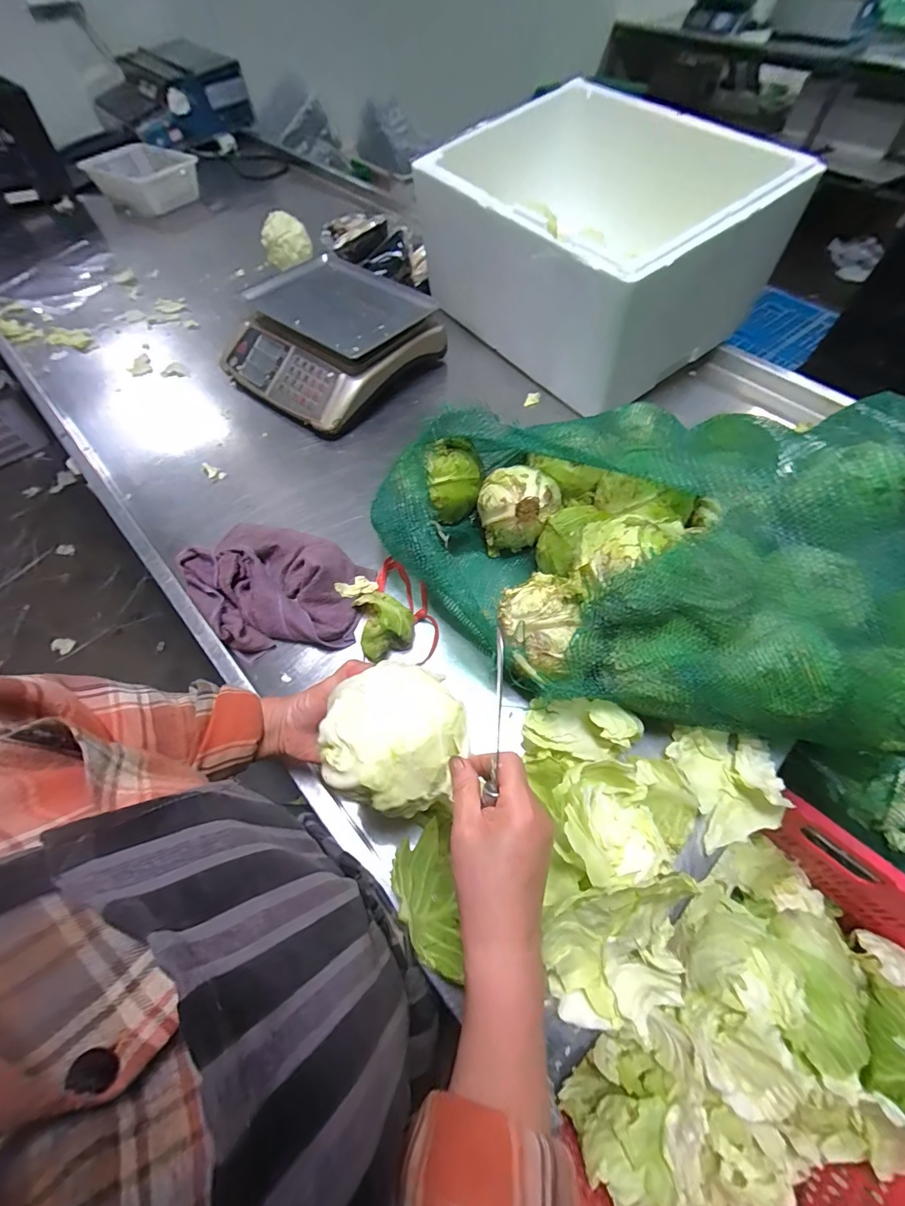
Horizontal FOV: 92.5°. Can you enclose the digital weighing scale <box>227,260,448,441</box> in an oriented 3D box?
[{"bbox_3d":[-0.257,-0.540,0.897,0.360,0.116,0.362,36,66,19],"label":"digital weighing scale"}]

